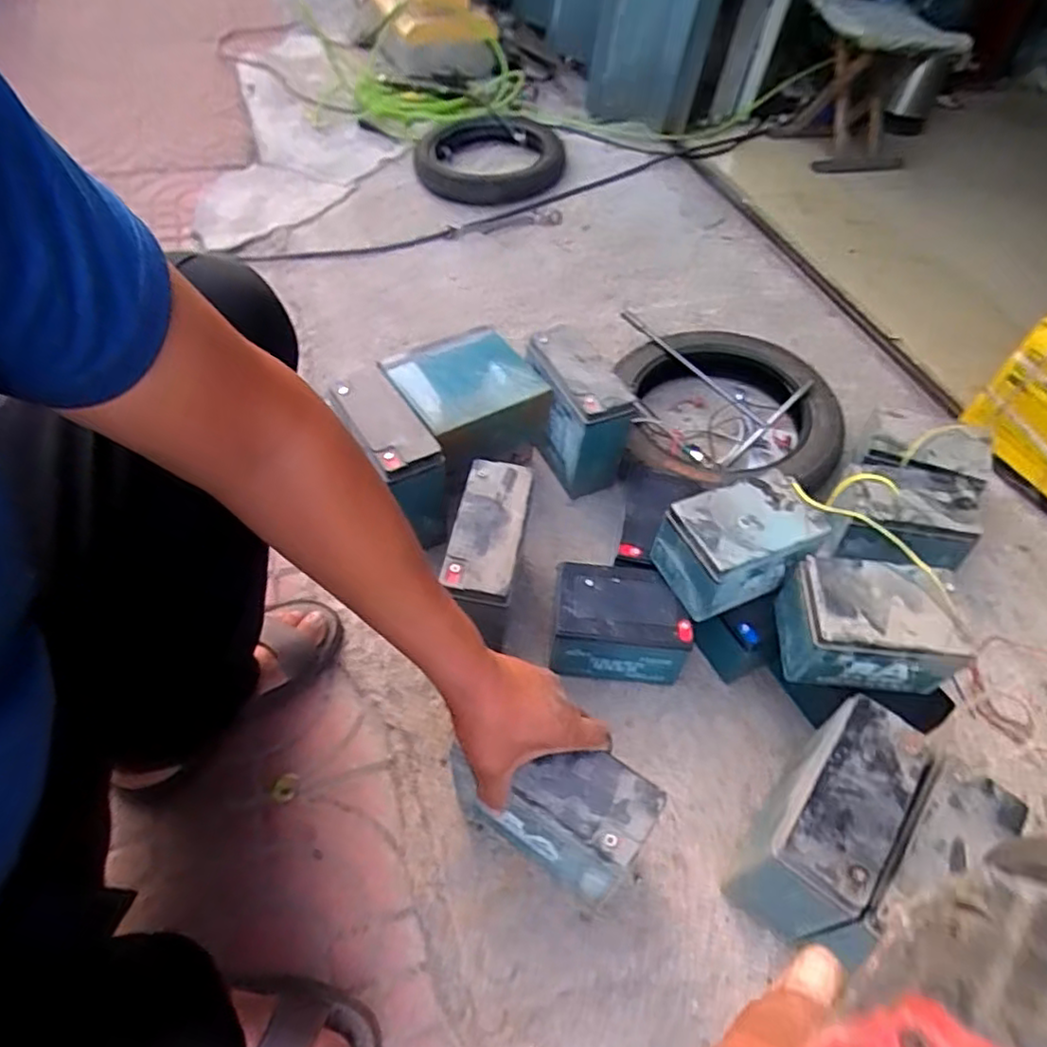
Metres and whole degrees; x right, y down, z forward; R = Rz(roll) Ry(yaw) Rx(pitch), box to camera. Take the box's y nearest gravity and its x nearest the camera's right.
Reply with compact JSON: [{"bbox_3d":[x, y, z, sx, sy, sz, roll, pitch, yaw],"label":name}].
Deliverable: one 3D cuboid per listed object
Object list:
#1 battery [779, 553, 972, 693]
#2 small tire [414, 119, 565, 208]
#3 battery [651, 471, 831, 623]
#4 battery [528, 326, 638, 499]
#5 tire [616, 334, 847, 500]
[{"bbox_3d":[0.353,0.105,0.686,0.158,0.096,0.101,10,51,-1],"label":"battery"},{"bbox_3d":[-0.069,-0.796,1.434,0.316,0.057,0.365,12,51,1],"label":"small tire"},{"bbox_3d":[0.237,0.023,0.741,0.150,0.096,0.102,-15,55,-20],"label":"battery"},{"bbox_3d":[0.067,-0.155,0.942,0.090,0.172,0.169,-15,55,-20],"label":"battery"},{"bbox_3d":[0.316,-0.164,1.002,0.323,0.085,0.334,4,51,-5],"label":"tire"}]

